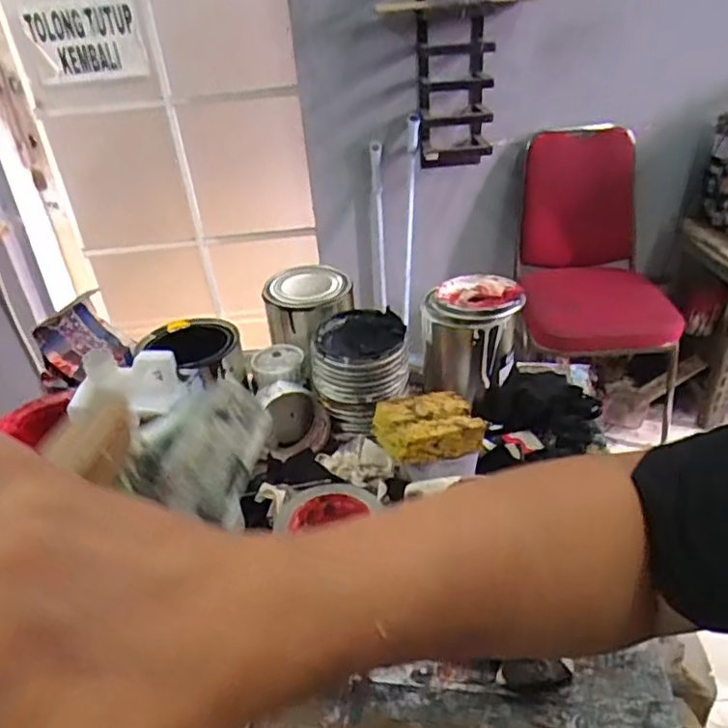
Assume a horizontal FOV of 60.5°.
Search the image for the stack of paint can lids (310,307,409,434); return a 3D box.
[{"bbox_3d":[-0.006,0.005,0.686,0.102,0.105,0.104,-14,33,-14],"label":"stack of paint can lids"}]

